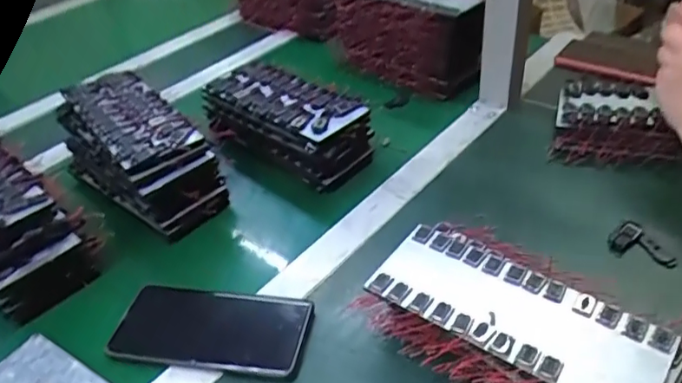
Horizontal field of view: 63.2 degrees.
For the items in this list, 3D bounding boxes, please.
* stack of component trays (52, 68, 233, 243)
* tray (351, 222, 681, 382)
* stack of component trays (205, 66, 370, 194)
[{"bbox_3d":[-0.217,-0.044,0.602,0.218,0.091,0.098,29,51,34],"label":"stack of component trays"},{"bbox_3d":[0.126,0.104,0.409,0.203,0.056,0.117,26,50,33],"label":"tray"},{"bbox_3d":[-0.064,-0.081,0.657,0.194,0.085,0.088,24,48,31],"label":"stack of component trays"}]

